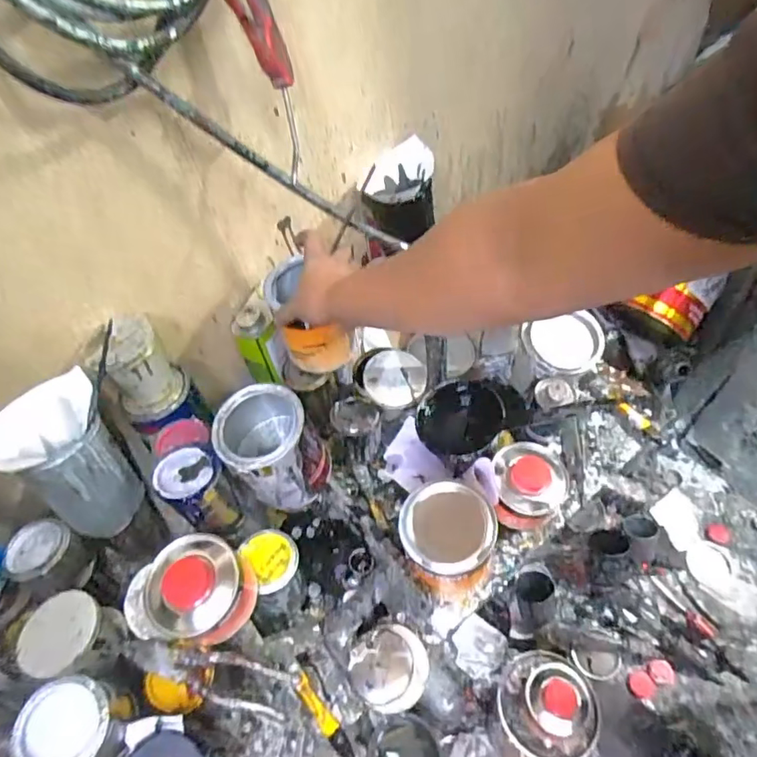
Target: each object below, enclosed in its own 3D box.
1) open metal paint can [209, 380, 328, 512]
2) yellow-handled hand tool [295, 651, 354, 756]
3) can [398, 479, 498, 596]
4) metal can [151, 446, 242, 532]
[{"bbox_3d":[-0.130,0.080,0.632,0.112,0.140,0.109,-5,52,6],"label":"open metal paint can"},{"bbox_3d":[-0.065,0.374,0.591,0.025,0.022,0.121,-31,47,-16],"label":"yellow-handled hand tool"},{"bbox_3d":[0.087,0.198,0.635,0.099,0.137,0.099,-5,52,6],"label":"can"},{"bbox_3d":[-0.204,0.137,0.614,0.067,0.121,0.070,-5,52,6],"label":"metal can"}]

